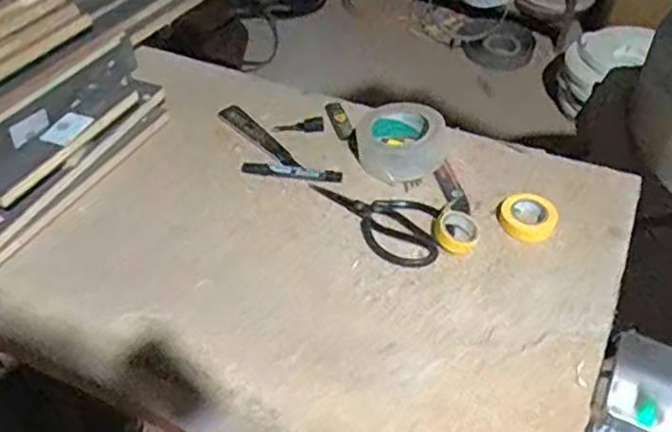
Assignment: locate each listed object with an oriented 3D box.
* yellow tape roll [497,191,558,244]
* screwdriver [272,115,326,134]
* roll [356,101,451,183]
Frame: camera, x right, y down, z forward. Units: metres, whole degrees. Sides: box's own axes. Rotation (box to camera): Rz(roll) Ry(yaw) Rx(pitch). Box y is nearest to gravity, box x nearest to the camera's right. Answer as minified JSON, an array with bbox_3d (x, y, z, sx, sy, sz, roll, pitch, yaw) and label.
[{"bbox_3d":[0.227,0.000,0.815,0.063,0.021,0.066,0,46,0],"label":"yellow tape roll"},{"bbox_3d":[-0.052,-0.125,0.958,0.071,0.016,0.018,-6,46,-6],"label":"screwdriver"},{"bbox_3d":[0.086,-0.098,0.897,0.115,0.048,0.108,0,46,0],"label":"roll"}]

